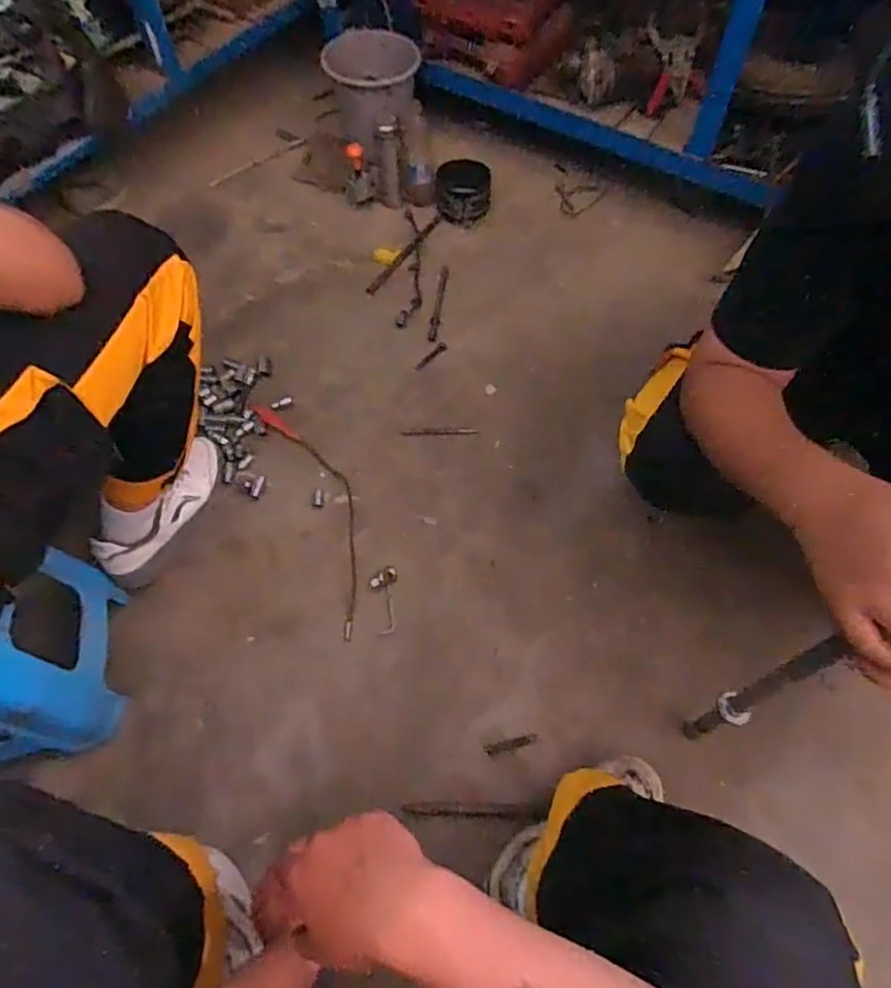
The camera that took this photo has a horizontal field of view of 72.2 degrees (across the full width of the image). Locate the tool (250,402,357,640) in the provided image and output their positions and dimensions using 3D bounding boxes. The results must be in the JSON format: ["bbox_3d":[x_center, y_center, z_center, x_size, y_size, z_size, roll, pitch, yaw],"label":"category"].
[{"bbox_3d":[-0.223,0.002,1.090,0.105,0.034,0.514,-22,63,-13],"label":"tool"}]

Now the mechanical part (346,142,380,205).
[{"bbox_3d":[-0.201,-0.756,1.457,0.083,0.136,0.066,-8,61,-2],"label":"mechanical part"}]

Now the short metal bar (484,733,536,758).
[{"bbox_3d":[0.096,0.368,0.896,0.079,0.007,0.017,-11,61,-7],"label":"short metal bar"}]

